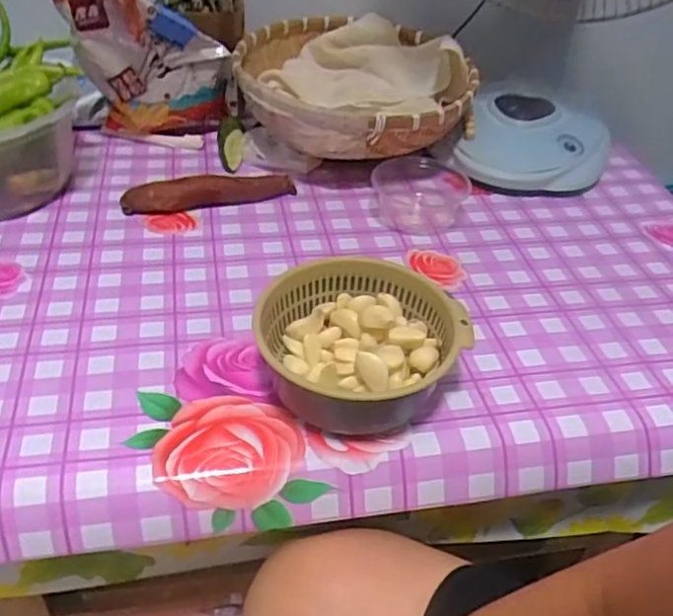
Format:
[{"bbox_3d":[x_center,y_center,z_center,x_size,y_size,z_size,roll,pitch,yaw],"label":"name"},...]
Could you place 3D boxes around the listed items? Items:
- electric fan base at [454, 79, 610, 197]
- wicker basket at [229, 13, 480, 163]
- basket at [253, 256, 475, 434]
[{"bbox_3d":[0.256,-0.214,0.810,0.177,0.072,0.183,16,40,14],"label":"electric fan base"},{"bbox_3d":[0.028,-0.274,0.802,0.290,0.091,0.282,-7,41,-12],"label":"wicker basket"},{"bbox_3d":[0.019,0.030,0.508,0.151,0.071,0.134,31,46,29],"label":"basket"}]

